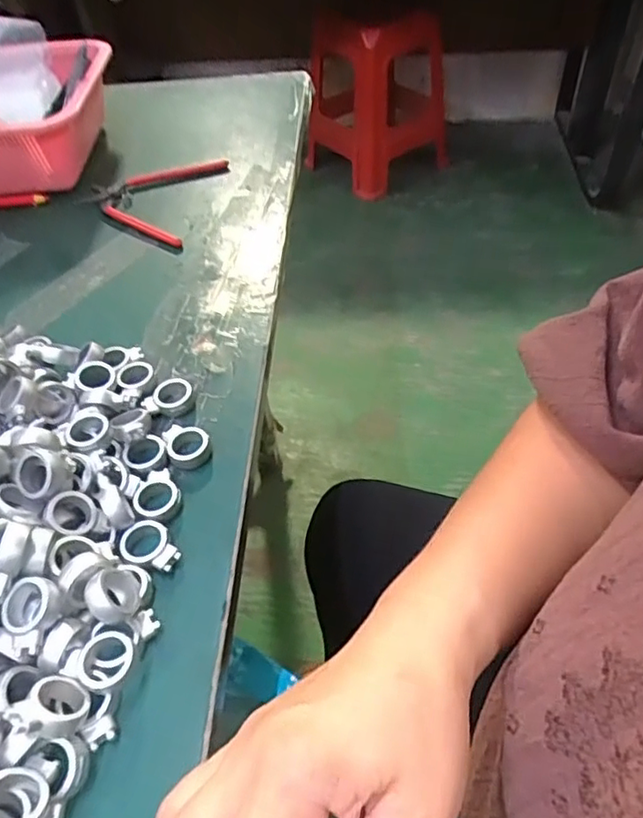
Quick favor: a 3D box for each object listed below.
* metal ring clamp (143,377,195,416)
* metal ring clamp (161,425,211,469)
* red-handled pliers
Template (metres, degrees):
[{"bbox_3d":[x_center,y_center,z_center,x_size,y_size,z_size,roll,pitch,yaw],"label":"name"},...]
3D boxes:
[{"bbox_3d":[-0.101,-0.007,0.394,0.033,0.011,0.025,-15,48,-8],"label":"metal ring clamp"},{"bbox_3d":[-0.083,0.021,0.369,0.026,0.011,0.032,-18,49,-11],"label":"metal ring clamp"},{"bbox_3d":[-0.146,-0.209,0.575,0.140,0.011,0.130,26,55,26],"label":"red-handled pliers"}]

